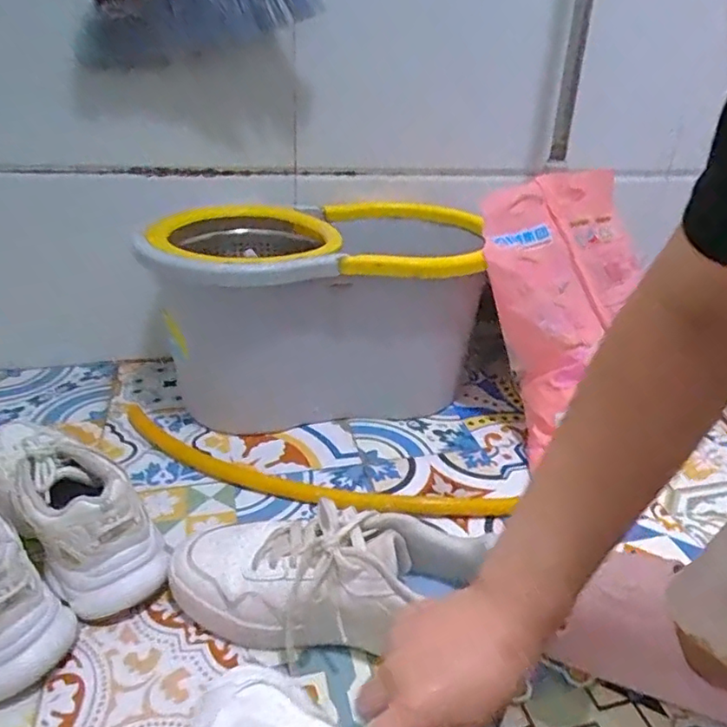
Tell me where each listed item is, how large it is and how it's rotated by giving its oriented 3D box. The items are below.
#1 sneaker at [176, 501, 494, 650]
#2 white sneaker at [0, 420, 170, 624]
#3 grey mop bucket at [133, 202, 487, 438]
[{"bbox_3d":[-0.033,0.172,0.474,0.256,0.100,0.097,-7,28,9],"label":"sneaker"},{"bbox_3d":[-0.287,0.119,0.545,0.258,0.103,0.092,23,35,32],"label":"white sneaker"},{"bbox_3d":[-0.043,-0.057,0.756,0.401,0.236,0.230,-5,30,-14],"label":"grey mop bucket"}]

